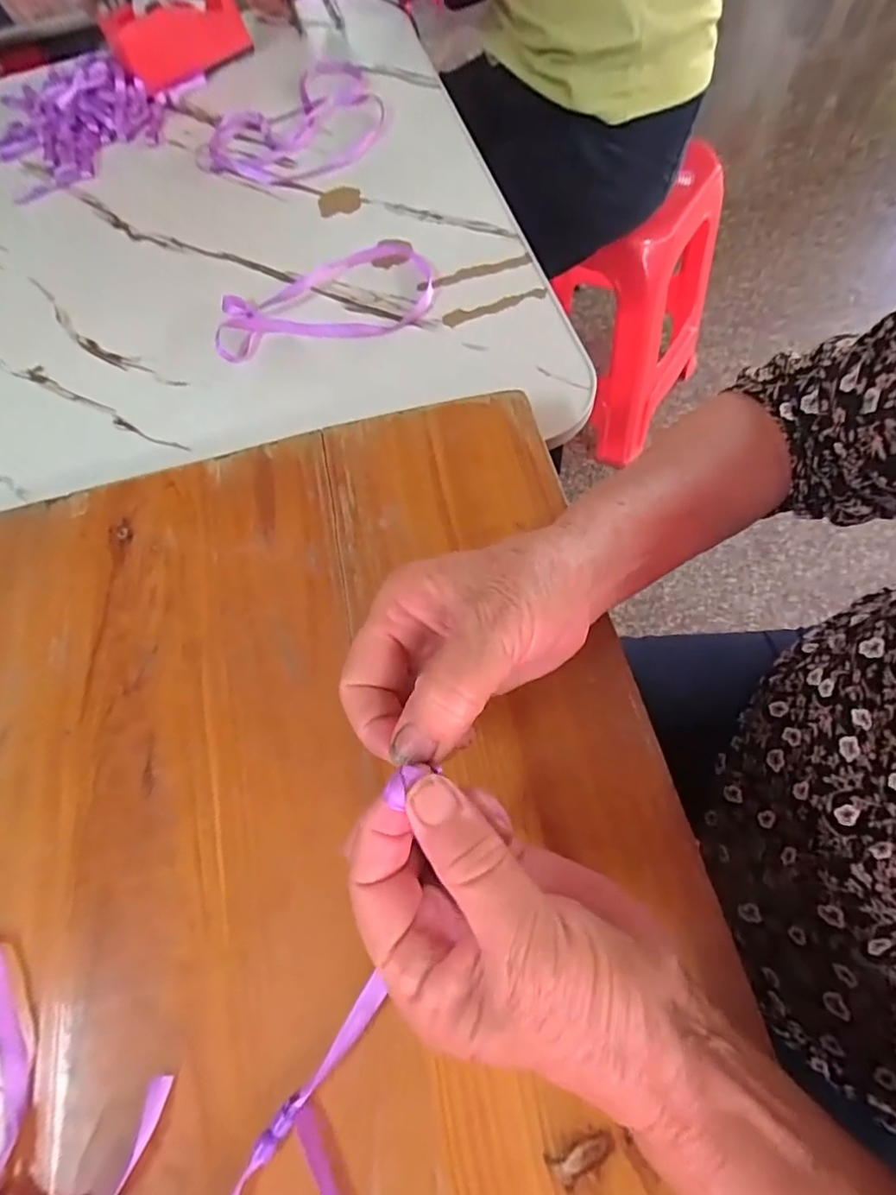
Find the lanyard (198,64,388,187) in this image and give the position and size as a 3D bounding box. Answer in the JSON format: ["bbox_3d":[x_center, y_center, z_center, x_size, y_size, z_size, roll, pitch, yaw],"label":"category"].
[{"bbox_3d":[-0.156,-0.512,0.624,0.158,0.021,0.215,32,74,19],"label":"lanyard"}]

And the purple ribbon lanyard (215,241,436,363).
[{"bbox_3d":[-0.106,-0.255,0.498,0.195,0.011,0.106,-23,63,-8],"label":"purple ribbon lanyard"}]

